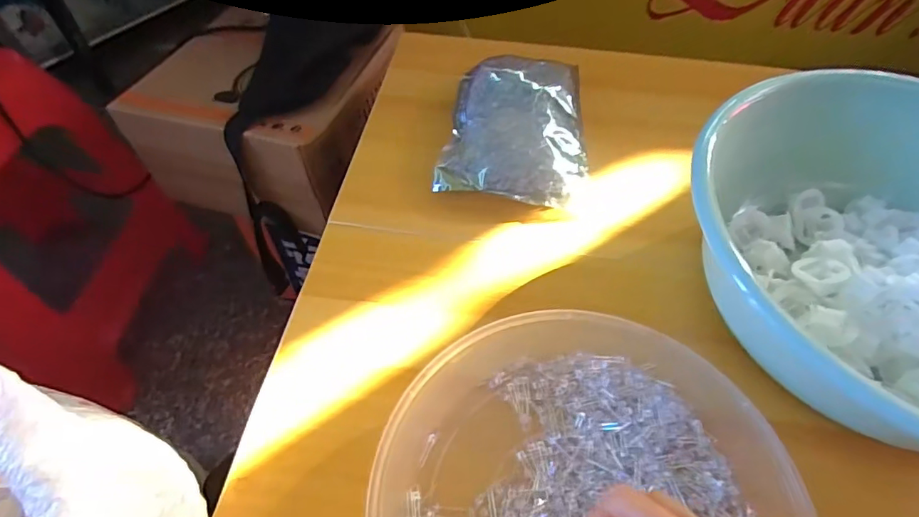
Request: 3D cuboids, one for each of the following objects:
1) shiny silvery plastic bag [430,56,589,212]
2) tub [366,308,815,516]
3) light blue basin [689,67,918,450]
[{"bbox_3d":[0.055,-0.130,0.475,0.126,0.036,0.179,8,55,4],"label":"shiny silvery plastic bag"},{"bbox_3d":[0.067,0.133,0.287,0.213,0.047,0.215,1,55,-1],"label":"tub"},{"bbox_3d":[0.301,0.000,0.342,0.292,0.086,0.279,1,55,-1],"label":"light blue basin"}]

